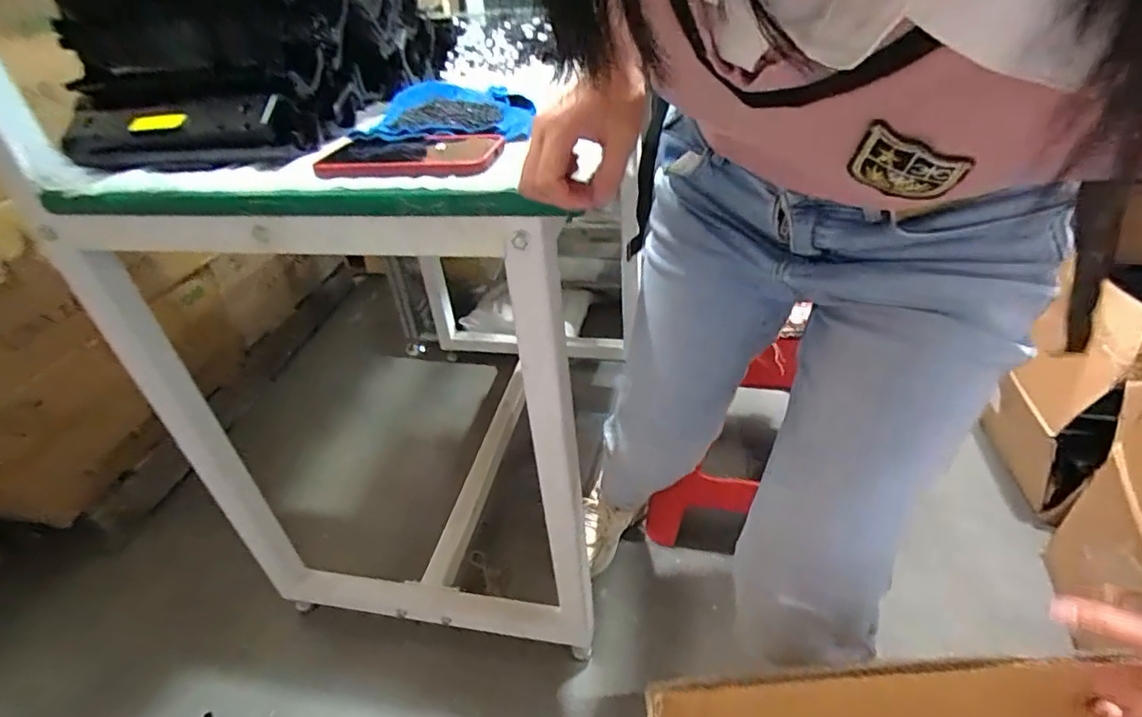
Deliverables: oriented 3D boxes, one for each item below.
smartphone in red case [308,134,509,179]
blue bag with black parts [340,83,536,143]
[{"bbox_3d":[-0.146,-0.187,0.525,0.162,0.017,0.087,7,36,15],"label":"smartphone in red case"},{"bbox_3d":[-0.134,-0.270,0.630,0.180,0.028,0.222,1,35,6],"label":"blue bag with black parts"}]

